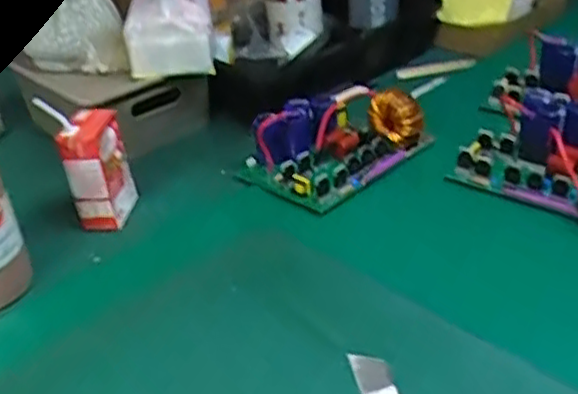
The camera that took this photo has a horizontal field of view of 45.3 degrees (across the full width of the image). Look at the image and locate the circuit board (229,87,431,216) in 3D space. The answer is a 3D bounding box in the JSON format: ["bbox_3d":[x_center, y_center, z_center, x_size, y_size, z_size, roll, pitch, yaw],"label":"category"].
[{"bbox_3d":[0.050,-0.068,0.763,0.192,0.059,0.139,-30,40,-33],"label":"circuit board"}]

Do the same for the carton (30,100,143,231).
[{"bbox_3d":[-0.195,-0.039,0.692,0.049,0.132,0.072,1,33,9],"label":"carton"}]

